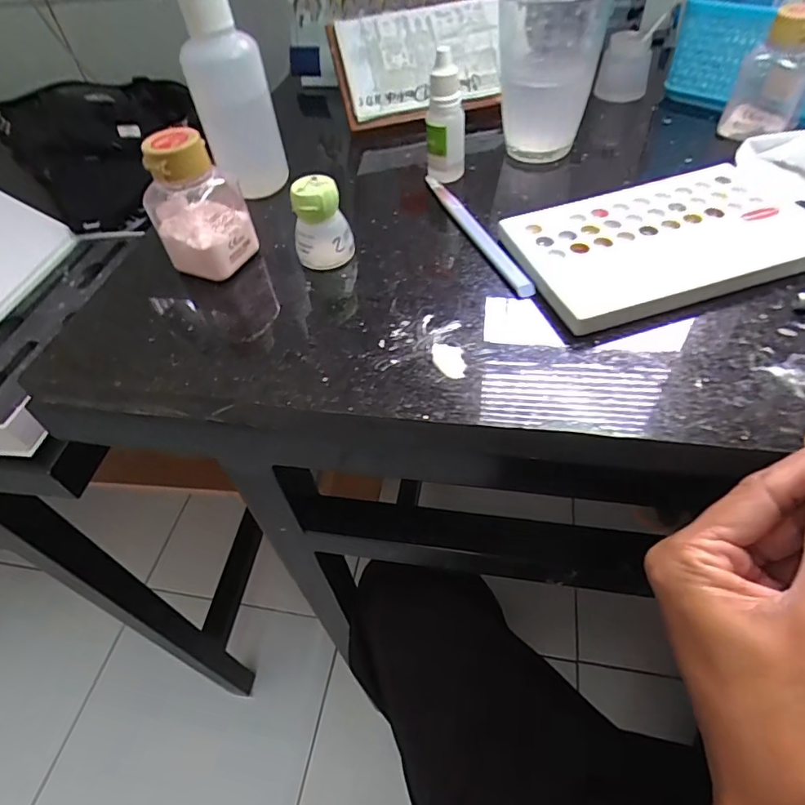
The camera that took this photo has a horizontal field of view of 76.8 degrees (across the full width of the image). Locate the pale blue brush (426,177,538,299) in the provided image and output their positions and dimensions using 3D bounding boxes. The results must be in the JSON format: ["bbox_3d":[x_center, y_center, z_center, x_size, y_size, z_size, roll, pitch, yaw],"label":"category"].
[{"bbox_3d":[0.043,-0.107,0.309,0.009,0.005,0.141,-17,50,-9],"label":"pale blue brush"}]

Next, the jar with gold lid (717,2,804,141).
[{"bbox_3d":[0.245,-0.215,0.332,0.042,0.070,0.046,-3,50,4],"label":"jar with gold lid"}]

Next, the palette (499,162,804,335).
[{"bbox_3d":[0.141,-0.091,0.276,0.156,0.011,0.095,-17,50,-8],"label":"palette"}]

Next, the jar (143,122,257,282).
[{"bbox_3d":[-0.112,-0.112,0.283,0.034,0.068,0.047,25,57,24],"label":"jar"}]

